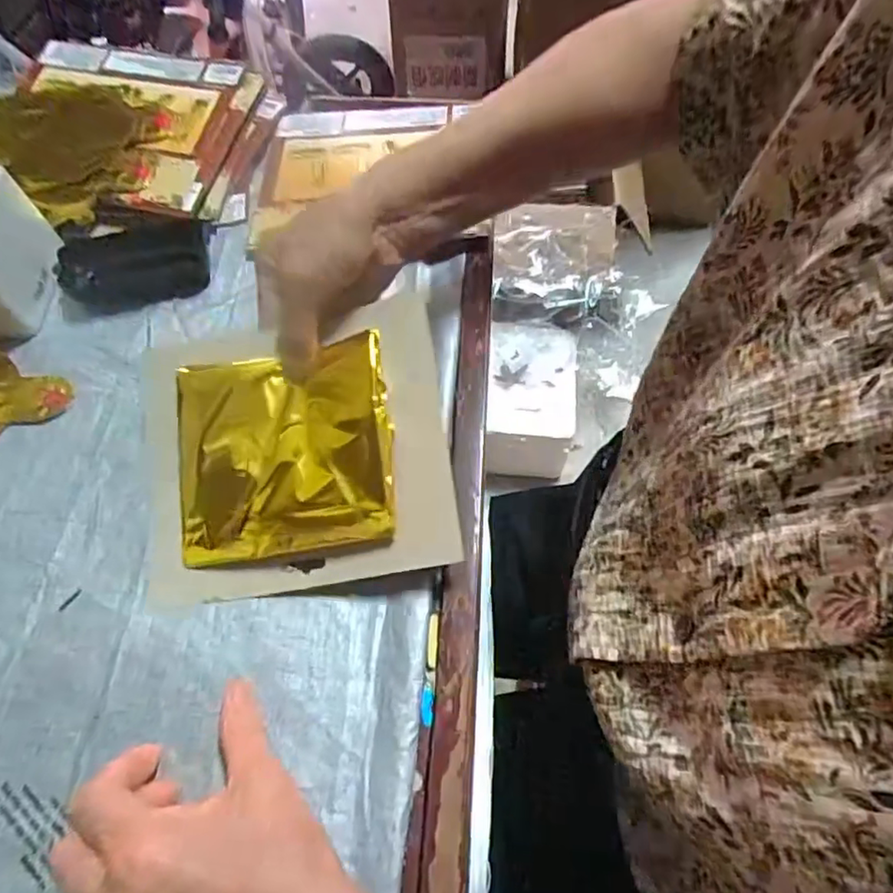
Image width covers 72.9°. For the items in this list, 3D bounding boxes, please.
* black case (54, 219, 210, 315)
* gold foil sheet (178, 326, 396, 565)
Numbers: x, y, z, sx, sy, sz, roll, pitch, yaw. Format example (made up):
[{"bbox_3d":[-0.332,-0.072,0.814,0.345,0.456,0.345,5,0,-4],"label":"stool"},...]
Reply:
[{"bbox_3d":[-0.242,-0.144,0.466,0.105,0.024,0.068,-14,62,-4],"label":"black case"},{"bbox_3d":[-0.099,0.001,0.363,0.135,0.016,0.123,-11,74,12],"label":"gold foil sheet"}]

